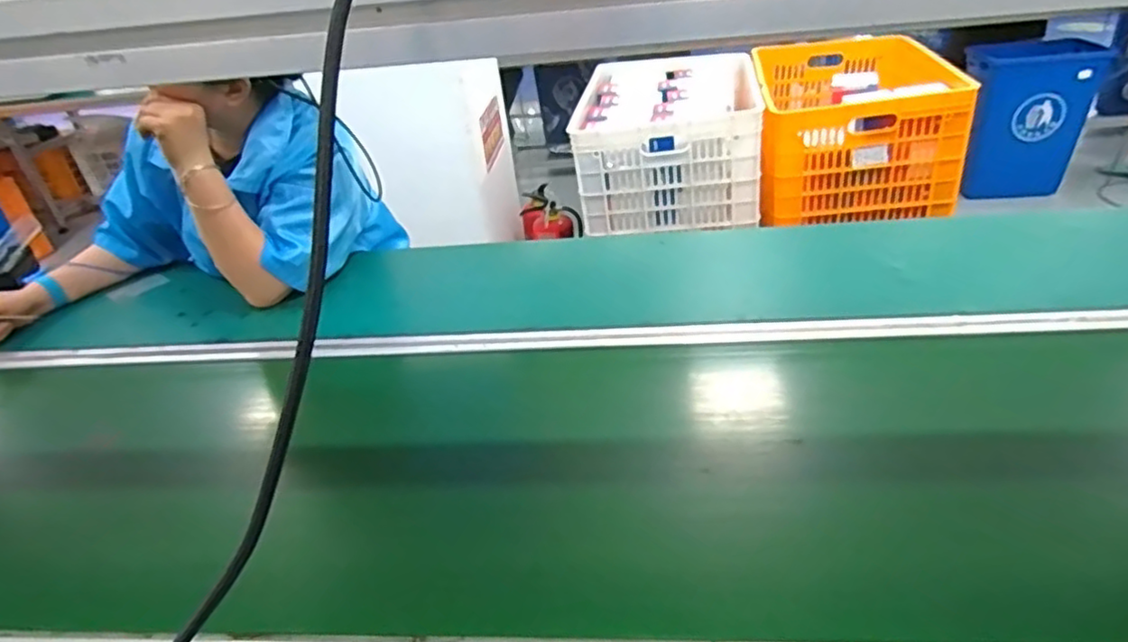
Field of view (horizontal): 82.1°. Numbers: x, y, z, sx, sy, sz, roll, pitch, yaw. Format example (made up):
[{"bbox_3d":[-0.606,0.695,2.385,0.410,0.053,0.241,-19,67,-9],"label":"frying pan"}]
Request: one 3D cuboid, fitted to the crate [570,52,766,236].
[{"bbox_3d":[0.303,-0.531,1.848,0.455,0.261,0.675,1,34,12],"label":"crate"}]

